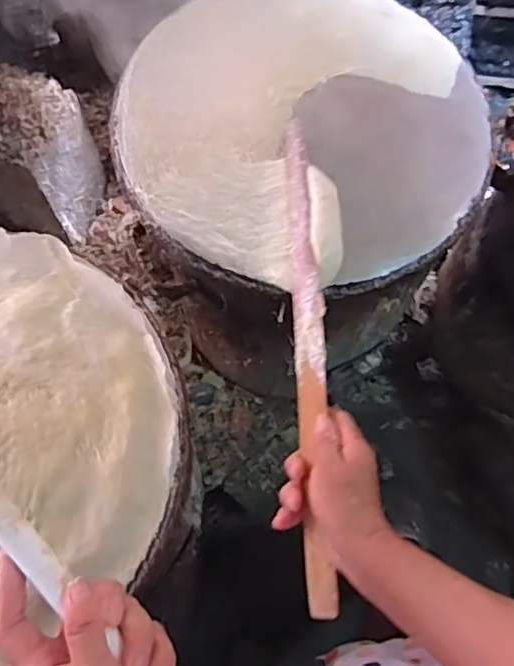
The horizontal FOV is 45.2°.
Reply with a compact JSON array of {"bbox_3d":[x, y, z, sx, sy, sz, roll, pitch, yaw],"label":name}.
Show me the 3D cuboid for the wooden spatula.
[{"bbox_3d":[0.046,0.009,0.550,0.032,0.008,0.443,-12,71,32],"label":"wooden spatula"}]

